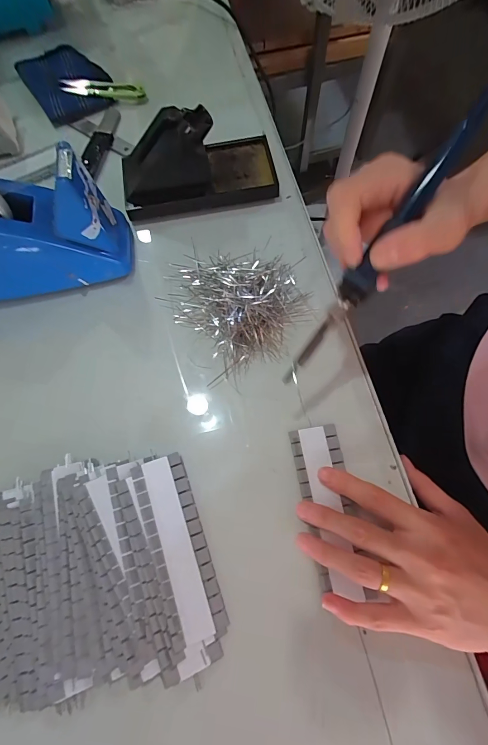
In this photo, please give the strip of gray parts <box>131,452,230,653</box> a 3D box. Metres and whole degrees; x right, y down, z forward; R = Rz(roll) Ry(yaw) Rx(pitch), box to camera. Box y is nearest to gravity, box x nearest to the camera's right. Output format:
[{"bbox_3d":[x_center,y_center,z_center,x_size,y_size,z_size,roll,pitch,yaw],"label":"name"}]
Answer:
[{"bbox_3d":[-0.049,0.125,0.258,0.037,0.010,0.123,-19,71,-5],"label":"strip of gray parts"}]

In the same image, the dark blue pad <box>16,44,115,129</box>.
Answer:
[{"bbox_3d":[-0.222,-0.367,0.437,0.089,0.016,0.128,-33,73,-9],"label":"dark blue pad"}]

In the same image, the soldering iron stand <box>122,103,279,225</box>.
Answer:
[{"bbox_3d":[-0.049,-0.219,0.351,0.157,0.071,0.075,-11,71,-2],"label":"soldering iron stand"}]

